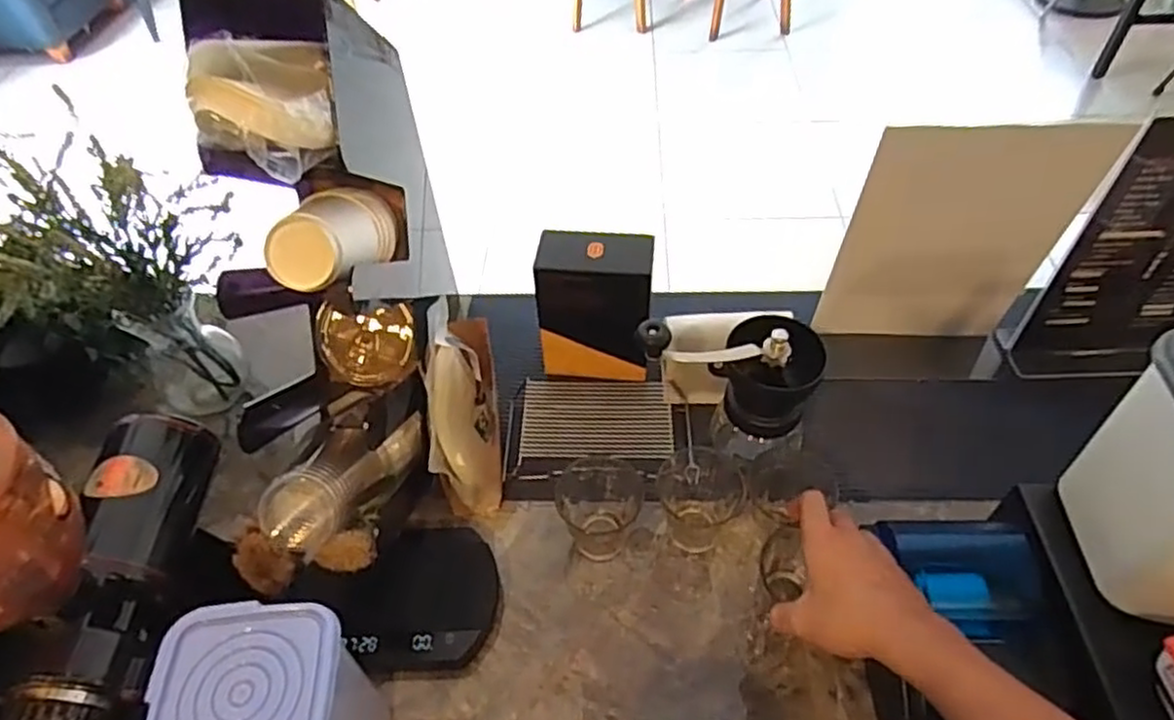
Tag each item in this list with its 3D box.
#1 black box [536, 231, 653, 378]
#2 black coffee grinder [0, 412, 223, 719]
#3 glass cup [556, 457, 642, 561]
[{"bbox_3d":[0.008,-0.050,0.748,0.117,0.160,0.068,3,49,5],"label":"black box"},{"bbox_3d":[-0.324,0.138,0.487,0.079,0.059,0.224,-4,50,-1],"label":"black coffee grinder"},{"bbox_3d":[0.010,0.140,0.662,0.069,0.082,0.072,-2,47,2],"label":"glass cup"}]

